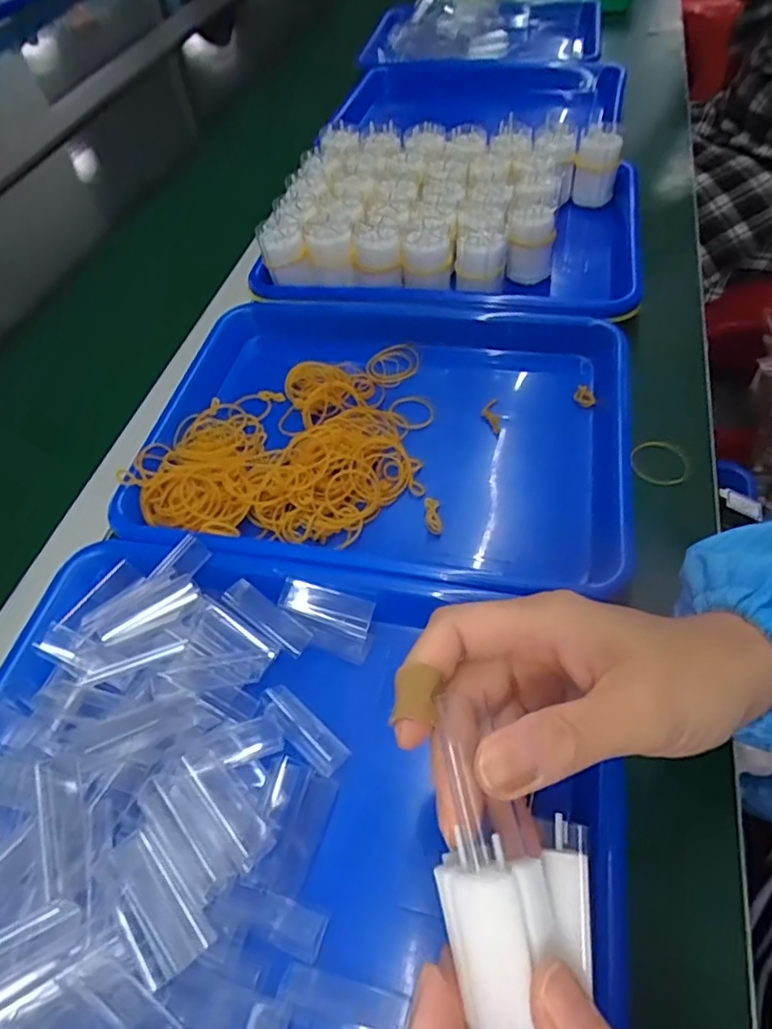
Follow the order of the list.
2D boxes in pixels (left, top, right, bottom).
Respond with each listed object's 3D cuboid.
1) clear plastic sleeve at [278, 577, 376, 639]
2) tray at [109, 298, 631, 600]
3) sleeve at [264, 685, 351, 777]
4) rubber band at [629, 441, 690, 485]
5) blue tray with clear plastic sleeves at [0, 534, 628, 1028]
[{"bbox_3d":[-0.035,0.053,0.348,0.054,0.004,0.021,18,86,4],"label":"clear plastic sleeve"},{"bbox_3d":[-0.013,-0.059,0.447,0.365,0.050,0.253,7,54,10],"label":"tray"},{"bbox_3d":[-0.044,0.111,0.316,0.054,0.007,0.018,34,64,27],"label":"sleeve"},{"bbox_3d":[0.190,-0.039,0.418,0.039,0.004,0.039,14,57,16],"label":"rubber band"},{"bbox_3d":[-0.049,0.137,0.298,0.326,0.063,0.244,8,54,10],"label":"blue tray with clear plastic sleeves"}]

